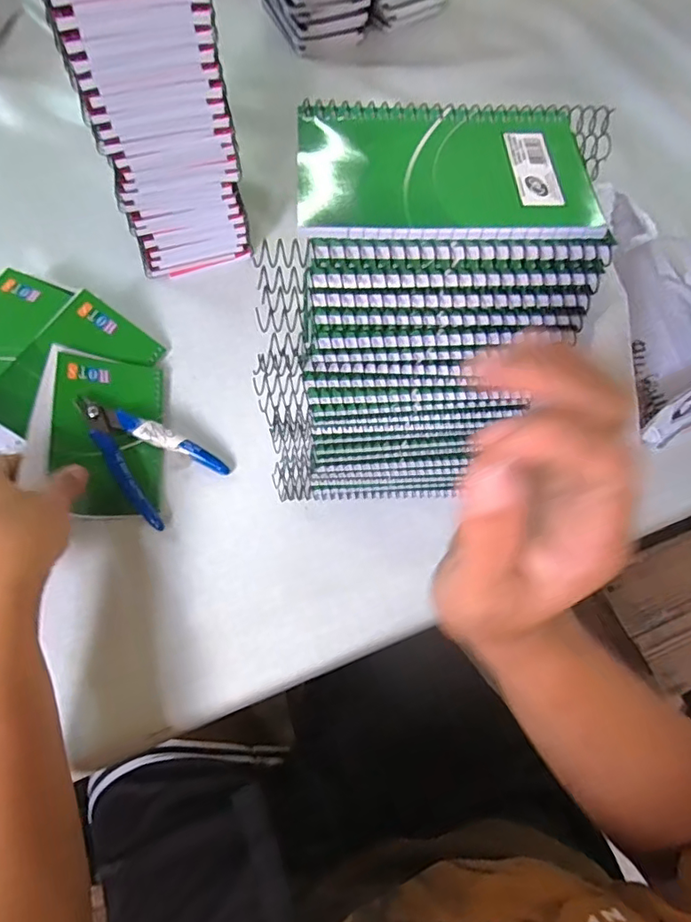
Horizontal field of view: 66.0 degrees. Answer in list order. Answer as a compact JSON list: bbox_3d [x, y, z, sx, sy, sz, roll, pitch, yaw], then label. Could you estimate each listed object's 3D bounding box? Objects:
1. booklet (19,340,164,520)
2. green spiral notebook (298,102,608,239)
[{"bbox_3d":[-0.189,-0.025,0.411,0.092,0.015,0.135,6,65,-29],"label":"booklet"},{"bbox_3d":[0.047,-0.132,0.240,0.133,0.015,0.080,0,65,-4],"label":"green spiral notebook"}]

